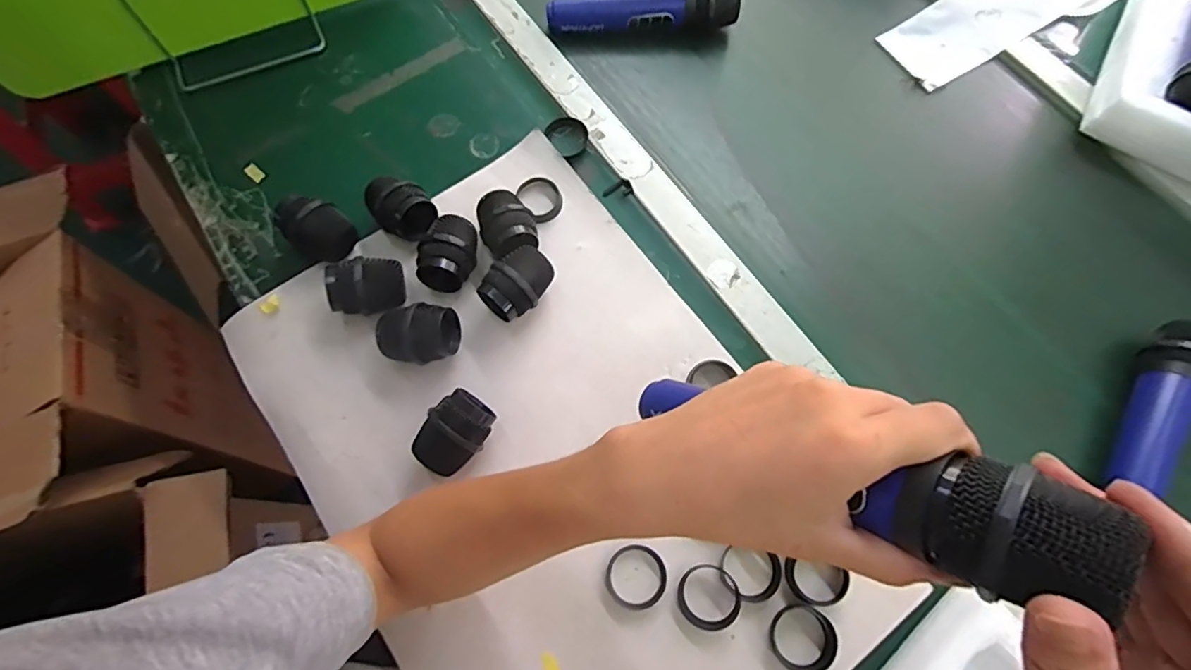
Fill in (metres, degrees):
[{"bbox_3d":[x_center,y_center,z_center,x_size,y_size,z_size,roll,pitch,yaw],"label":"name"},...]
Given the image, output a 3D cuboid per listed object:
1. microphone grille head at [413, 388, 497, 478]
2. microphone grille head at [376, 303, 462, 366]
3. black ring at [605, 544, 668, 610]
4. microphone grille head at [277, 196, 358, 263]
[{"bbox_3d":[-0.108,0.076,0.423,0.043,0.040,0.061,38,74,11],"label":"microphone grille head"},{"bbox_3d":[-0.142,0.002,0.444,0.062,0.047,0.040,-8,71,-4],"label":"microphone grille head"},{"bbox_3d":[0.030,0.177,0.401,0.043,0.008,0.045,0,71,-1],"label":"black ring"},{"bbox_3d":[-0.242,-0.092,0.477,0.054,0.048,0.044,38,74,11],"label":"microphone grille head"}]

